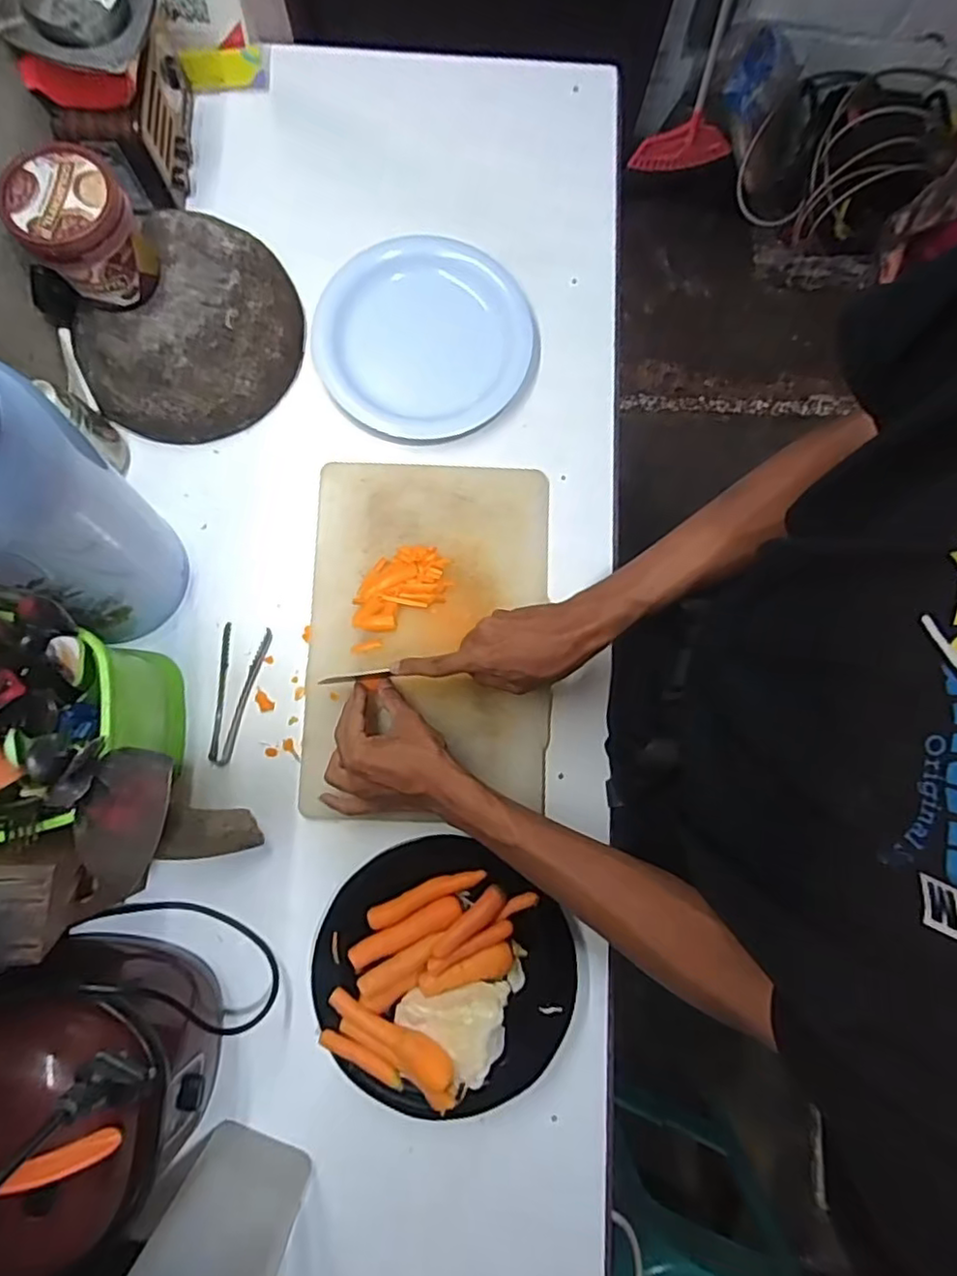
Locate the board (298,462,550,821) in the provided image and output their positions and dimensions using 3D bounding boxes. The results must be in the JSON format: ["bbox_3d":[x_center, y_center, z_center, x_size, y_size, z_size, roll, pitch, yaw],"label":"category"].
[{"bbox_3d":[-0.047,-0.005,0.619,0.228,0.015,0.340,1,82,-3],"label":"board"}]

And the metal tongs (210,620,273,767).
[{"bbox_3d":[-0.238,0.053,0.612,0.043,0.008,0.132,13,81,-1],"label":"metal tongs"}]

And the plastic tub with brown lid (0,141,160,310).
[{"bbox_3d":[-0.340,-0.349,0.557,0.093,0.095,0.089,0,82,-3],"label":"plastic tub with brown lid"}]

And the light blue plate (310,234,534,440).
[{"bbox_3d":[-0.057,-0.311,0.658,0.200,0.032,0.218,0,82,-3],"label":"light blue plate"}]

